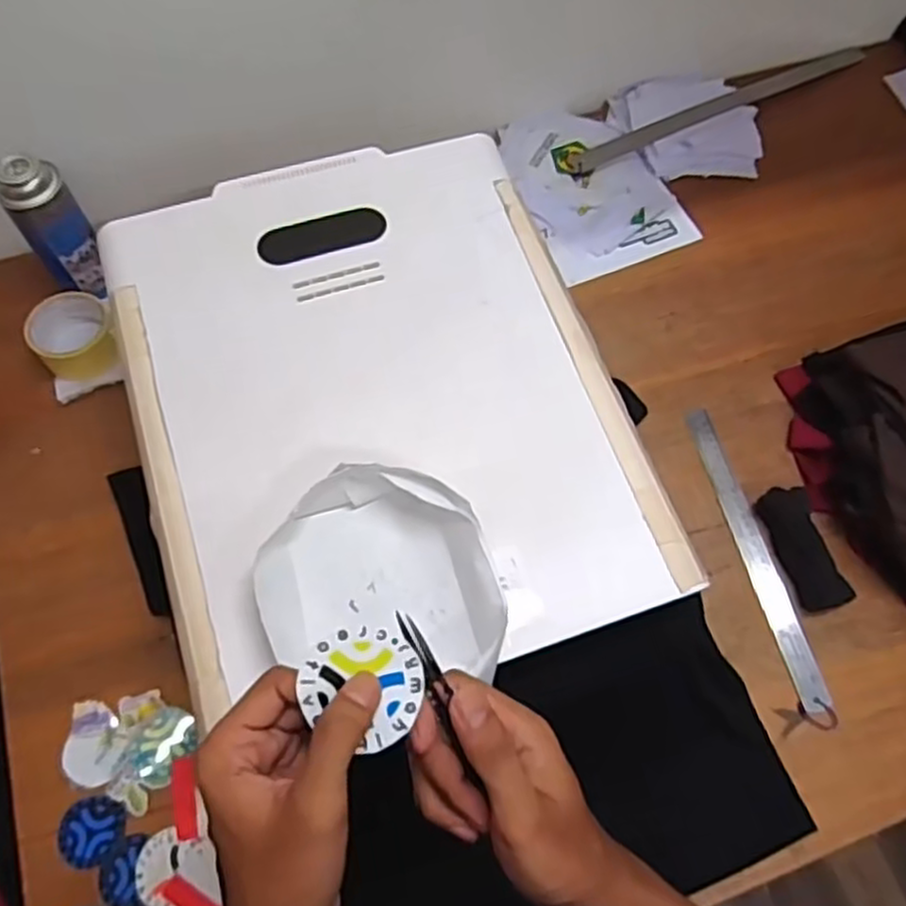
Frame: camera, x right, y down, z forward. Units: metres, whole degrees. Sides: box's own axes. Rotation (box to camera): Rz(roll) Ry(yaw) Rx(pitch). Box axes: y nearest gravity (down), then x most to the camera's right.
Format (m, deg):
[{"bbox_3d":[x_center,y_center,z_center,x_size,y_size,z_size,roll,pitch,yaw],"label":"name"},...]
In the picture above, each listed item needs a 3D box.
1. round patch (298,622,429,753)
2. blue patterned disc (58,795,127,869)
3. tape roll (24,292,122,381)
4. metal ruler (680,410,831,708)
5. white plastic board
[{"bbox_3d":[-0.041,0.107,0.342,0.058,0.005,0.050,35,80,-7],"label":"round patch"},{"bbox_3d":[-0.311,0.324,0.633,0.049,0.005,0.055,41,71,15],"label":"blue patterned disc"},{"bbox_3d":[-0.423,-0.132,0.817,0.084,0.038,0.092,1,67,-1],"label":"tape roll"},{"bbox_3d":[0.308,0.099,0.752,0.028,0.009,0.315,-16,67,2],"label":"metal ruler"},{"bbox_3d":[-0.069,-0.059,0.635,0.396,0.020,0.494,-17,68,-9],"label":"white plastic board"}]

